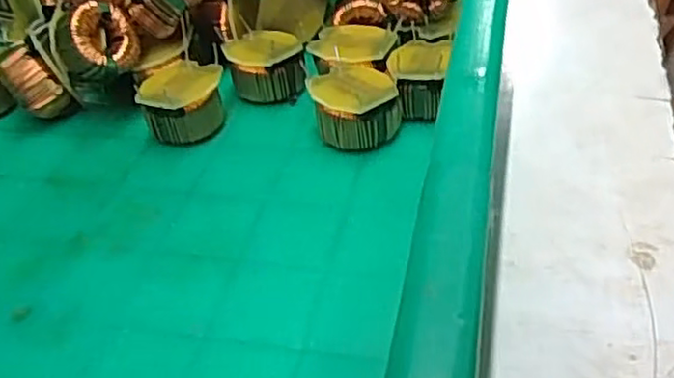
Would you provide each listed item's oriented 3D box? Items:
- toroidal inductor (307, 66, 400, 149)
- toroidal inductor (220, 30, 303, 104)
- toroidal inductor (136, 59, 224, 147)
[{"bbox_3d":[0.005,-0.028,0.232,0.027,0.019,0.028,-3,39,3],"label":"toroidal inductor"},{"bbox_3d":[-0.029,-0.048,0.262,0.025,0.021,0.031,-18,41,-15],"label":"toroidal inductor"},{"bbox_3d":[-0.055,-0.030,0.244,0.028,0.019,0.029,-8,39,-3],"label":"toroidal inductor"}]

